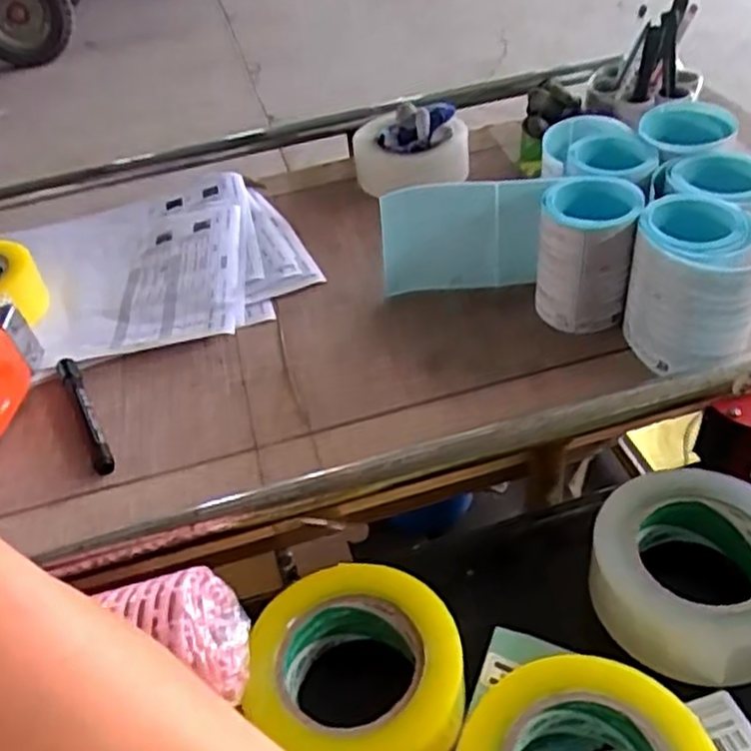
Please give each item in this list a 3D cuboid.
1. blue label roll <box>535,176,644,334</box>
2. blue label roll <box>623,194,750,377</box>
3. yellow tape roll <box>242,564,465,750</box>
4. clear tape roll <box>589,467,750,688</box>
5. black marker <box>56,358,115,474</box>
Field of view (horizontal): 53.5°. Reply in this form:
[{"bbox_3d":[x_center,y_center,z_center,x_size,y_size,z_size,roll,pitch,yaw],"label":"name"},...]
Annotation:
[{"bbox_3d":[0.167,-0.094,0.602,0.075,0.110,0.070,10,43,11],"label":"blue label roll"},{"bbox_3d":[0.230,-0.061,0.555,0.091,0.109,0.095,0,42,0],"label":"blue label roll"},{"bbox_3d":[-0.007,0.172,0.430,0.121,0.046,0.110,0,42,0],"label":"yellow tape roll"},{"bbox_3d":[0.200,0.115,0.453,0.117,0.050,0.126,0,42,0],"label":"clear tape roll"},{"bbox_3d":[-0.231,0.026,0.588,0.015,0.016,0.138,-21,46,-22],"label":"black marker"}]

